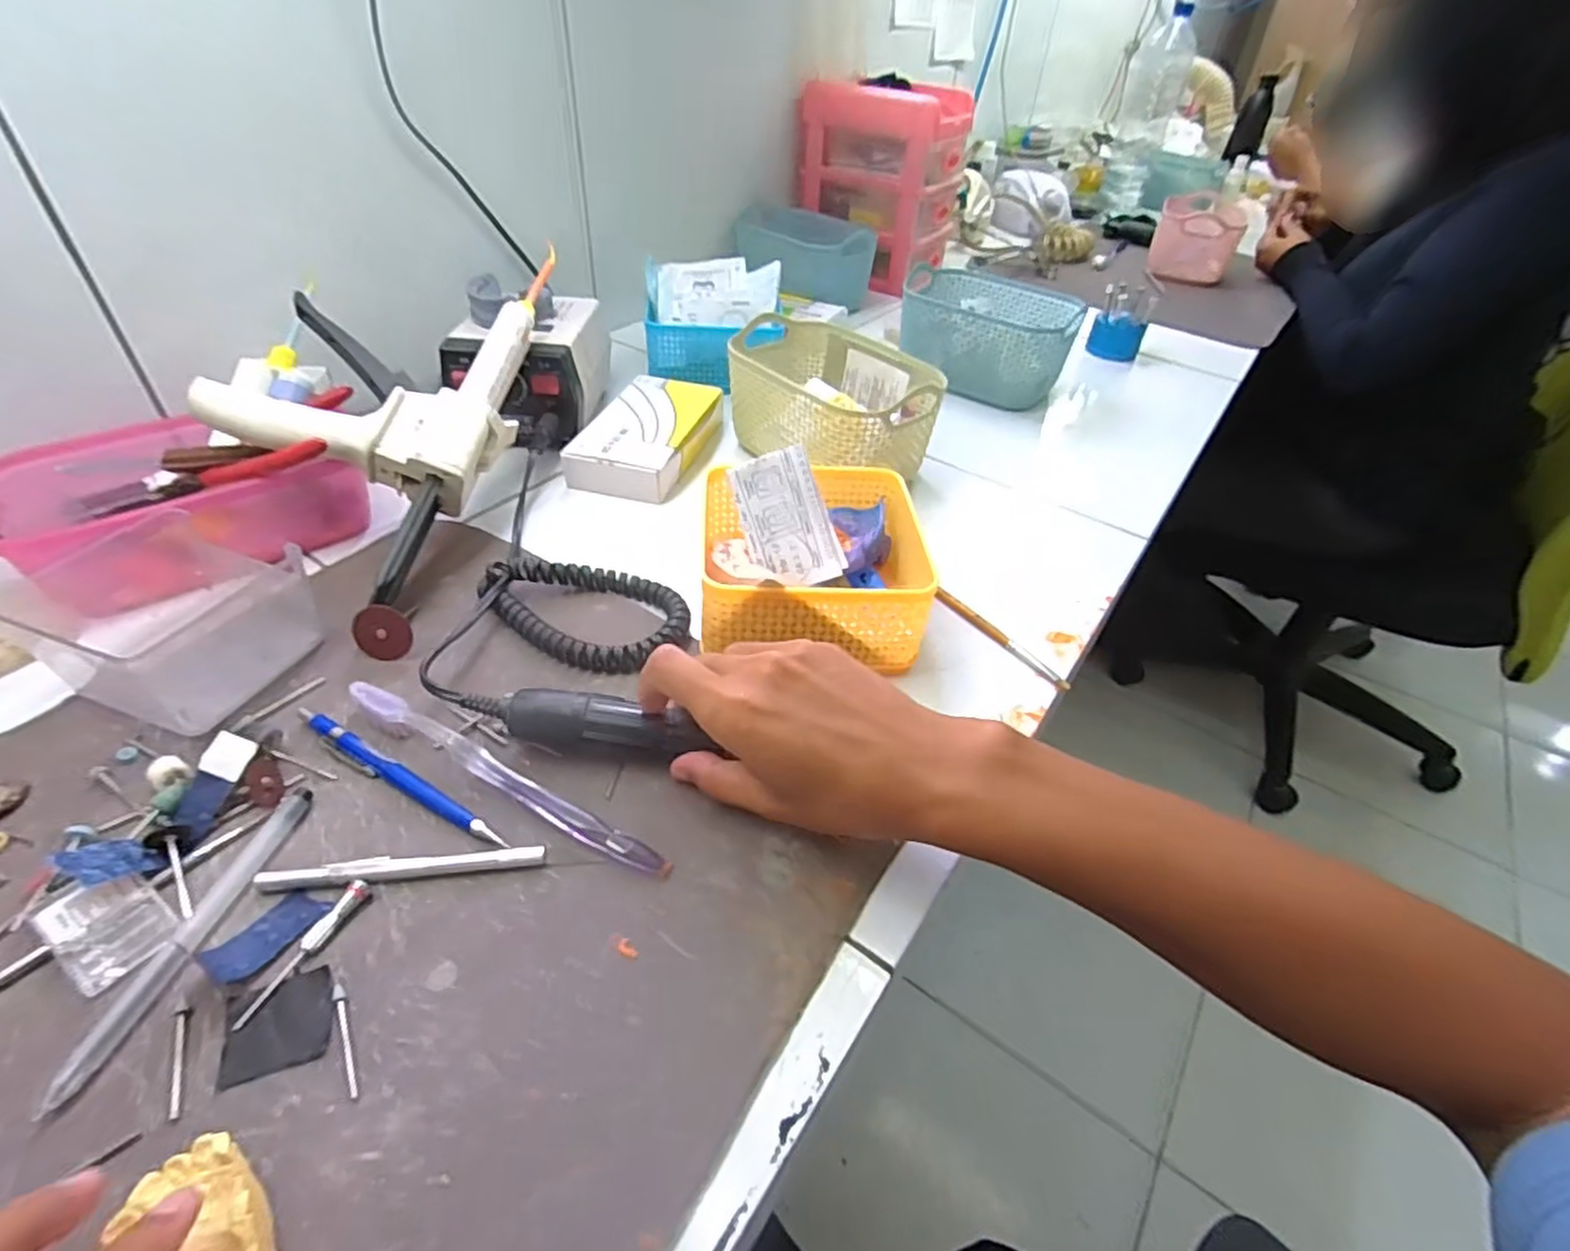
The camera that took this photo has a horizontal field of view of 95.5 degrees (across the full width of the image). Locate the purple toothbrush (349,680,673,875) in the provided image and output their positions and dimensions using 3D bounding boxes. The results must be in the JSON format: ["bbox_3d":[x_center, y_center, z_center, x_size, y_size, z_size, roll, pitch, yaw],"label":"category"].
[{"bbox_3d":[-0.135,0.071,0.339,0.185,0.017,0.014,22,45,18],"label":"purple toothbrush"}]

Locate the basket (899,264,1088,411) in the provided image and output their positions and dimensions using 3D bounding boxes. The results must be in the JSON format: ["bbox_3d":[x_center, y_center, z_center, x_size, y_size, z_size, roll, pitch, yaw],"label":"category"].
[{"bbox_3d":[0.200,-0.296,0.723,0.176,0.091,0.093,26,46,22],"label":"basket"}]

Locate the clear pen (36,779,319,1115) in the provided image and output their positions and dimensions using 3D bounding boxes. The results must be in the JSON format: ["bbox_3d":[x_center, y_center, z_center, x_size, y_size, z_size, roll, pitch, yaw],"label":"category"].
[{"bbox_3d":[-0.233,0.119,0.284,0.012,0.007,0.127,9,42,5],"label":"clear pen"}]

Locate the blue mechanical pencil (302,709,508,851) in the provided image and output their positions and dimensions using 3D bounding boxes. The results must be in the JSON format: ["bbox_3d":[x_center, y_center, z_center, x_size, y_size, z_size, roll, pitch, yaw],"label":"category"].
[{"bbox_3d":[-0.184,0.071,0.339,0.136,0.007,0.013,21,45,18],"label":"blue mechanical pencil"}]

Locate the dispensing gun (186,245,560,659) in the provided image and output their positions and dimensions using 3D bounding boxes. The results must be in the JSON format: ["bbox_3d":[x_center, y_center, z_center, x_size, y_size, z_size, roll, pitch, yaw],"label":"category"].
[{"bbox_3d":[-0.258,-0.152,0.460,0.157,0.051,0.338,18,66,-13],"label":"dispensing gun"}]

